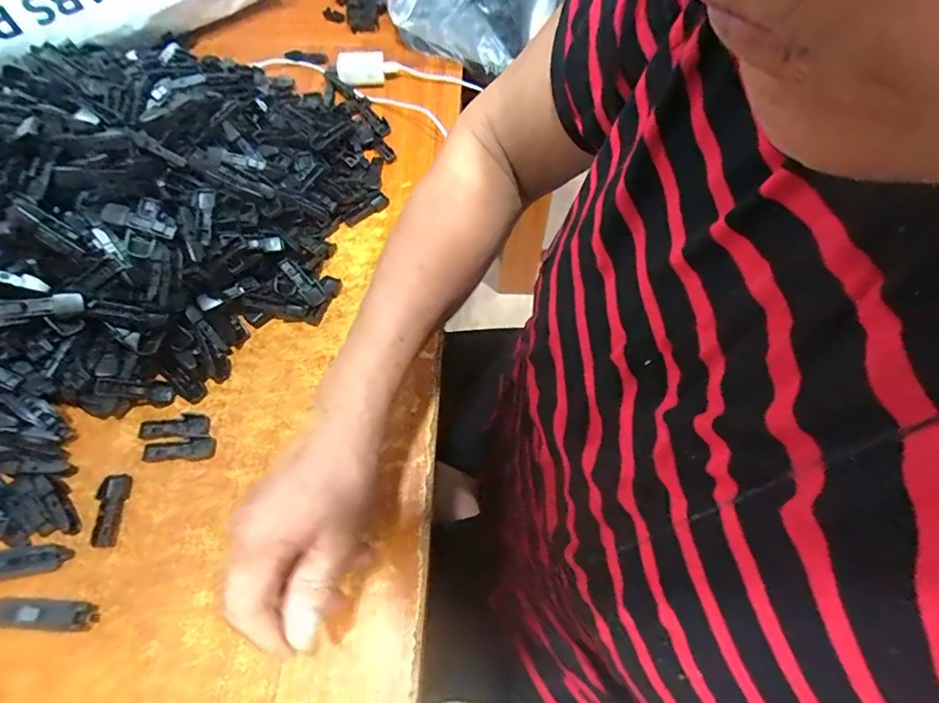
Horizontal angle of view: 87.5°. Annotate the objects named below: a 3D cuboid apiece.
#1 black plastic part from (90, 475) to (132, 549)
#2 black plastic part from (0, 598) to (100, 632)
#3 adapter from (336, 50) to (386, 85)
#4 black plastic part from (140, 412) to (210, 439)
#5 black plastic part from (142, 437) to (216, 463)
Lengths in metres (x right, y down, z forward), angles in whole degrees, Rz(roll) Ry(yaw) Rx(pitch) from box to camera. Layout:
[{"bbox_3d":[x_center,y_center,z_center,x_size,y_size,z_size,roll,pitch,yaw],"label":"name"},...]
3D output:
[{"bbox_3d":[-0.262,0.115,0.357,0.020,0.007,0.050,-1,62,-2],"label":"black plastic part"},{"bbox_3d":[-0.283,0.173,0.323,0.067,0.014,0.017,3,62,1],"label":"black plastic part"},{"bbox_3d":[-0.130,-0.344,0.593,0.056,0.022,0.046,-10,62,-6],"label":"adapter"},{"bbox_3d":[-0.233,0.059,0.387,0.053,0.006,0.018,-3,62,-3],"label":"black plastic part"},{"bbox_3d":[-0.225,0.077,0.379,0.053,0.006,0.017,-7,62,-5],"label":"black plastic part"}]

